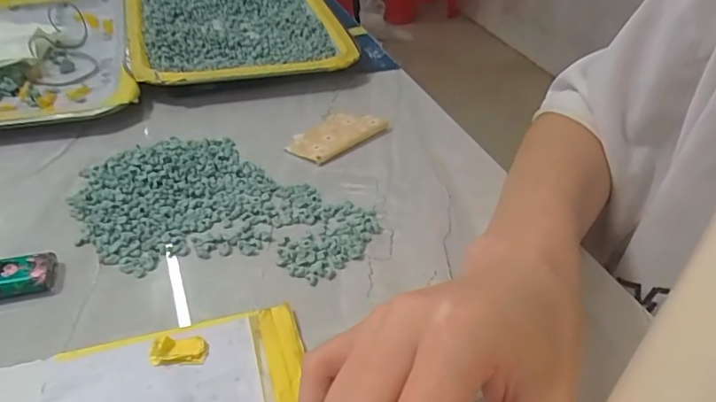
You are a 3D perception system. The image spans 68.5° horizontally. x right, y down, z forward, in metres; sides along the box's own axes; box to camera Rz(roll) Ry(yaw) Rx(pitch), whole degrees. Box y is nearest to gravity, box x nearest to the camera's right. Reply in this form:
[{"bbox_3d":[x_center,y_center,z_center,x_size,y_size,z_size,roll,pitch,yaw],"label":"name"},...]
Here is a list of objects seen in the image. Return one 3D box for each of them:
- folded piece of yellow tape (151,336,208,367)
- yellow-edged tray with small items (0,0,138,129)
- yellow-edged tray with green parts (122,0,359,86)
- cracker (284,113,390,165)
[{"bbox_3d":[-0.081,0.067,0.238,0.024,0.008,0.012,-3,41,-10],"label":"folded piece of yellow tape"},{"bbox_3d":[-0.298,-0.134,0.461,0.184,0.022,0.284,-10,42,-17],"label":"yellow-edged tray with small items"},{"bbox_3d":[-0.123,-0.179,0.512,0.185,0.025,0.271,-9,42,-17],"label":"yellow-edged tray with green parts"},{"bbox_3d":[-0.017,-0.050,0.391,0.041,0.007,0.076,34,48,30],"label":"cracker"}]

